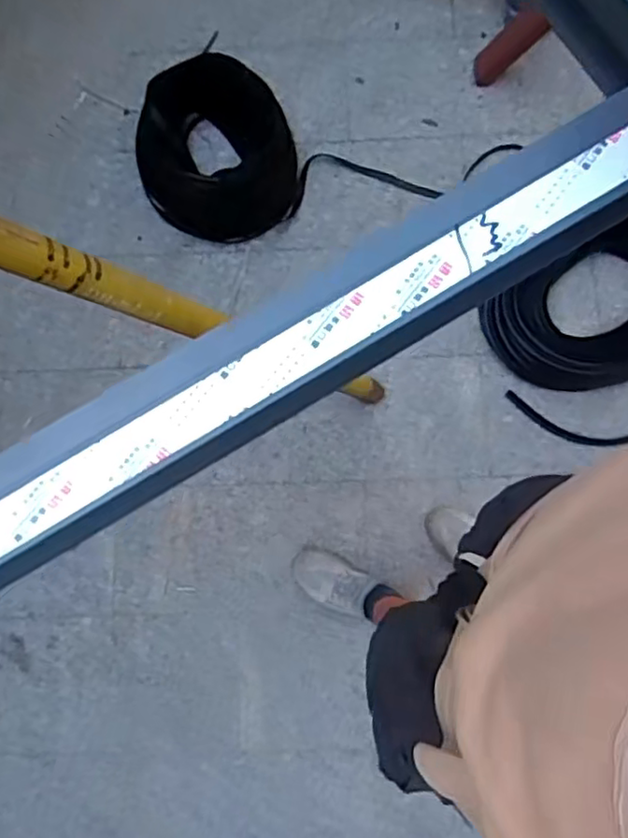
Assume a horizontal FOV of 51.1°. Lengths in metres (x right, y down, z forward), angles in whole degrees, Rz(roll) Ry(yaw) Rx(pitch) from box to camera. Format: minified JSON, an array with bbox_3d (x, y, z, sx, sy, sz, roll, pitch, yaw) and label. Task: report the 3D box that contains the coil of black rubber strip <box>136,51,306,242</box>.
[{"bbox_3d":[-0.251,-0.682,1.673,0.396,0.130,0.433,0,77,1],"label":"coil of black rubber strip"}]

